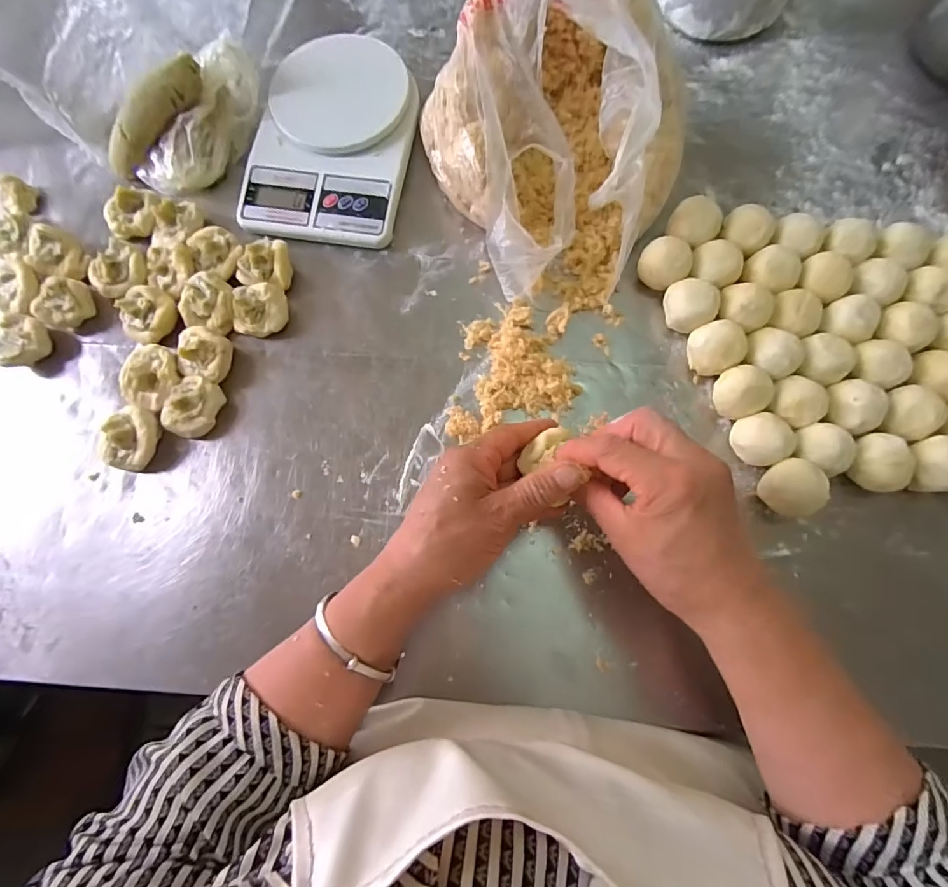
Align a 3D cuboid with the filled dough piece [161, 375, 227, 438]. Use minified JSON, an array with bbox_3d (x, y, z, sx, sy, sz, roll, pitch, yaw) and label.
[{"bbox_3d":[-0.245,-0.031,0.409,0.039,0.024,0.051,6,78,3],"label":"filled dough piece"}]

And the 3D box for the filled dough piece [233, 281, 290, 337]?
[{"bbox_3d":[-0.194,-0.122,0.426,0.043,0.029,0.044,0,77,1],"label":"filled dough piece"}]

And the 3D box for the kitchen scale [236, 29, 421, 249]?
[{"bbox_3d":[-0.137,-0.295,0.456,0.147,0.044,0.198,9,78,3],"label":"kitchen scale"}]

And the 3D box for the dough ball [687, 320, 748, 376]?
[{"bbox_3d":[0.206,-0.082,0.399,0.042,0.042,0.042,0,77,1],"label":"dough ball"}]

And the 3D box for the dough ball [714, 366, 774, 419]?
[{"bbox_3d":[0.222,-0.042,0.391,0.042,0.042,0.040,0,77,1],"label":"dough ball"}]

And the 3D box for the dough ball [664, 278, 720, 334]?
[{"bbox_3d":[0.187,-0.118,0.409,0.043,0.039,0.038,33,80,8],"label":"dough ball"}]

